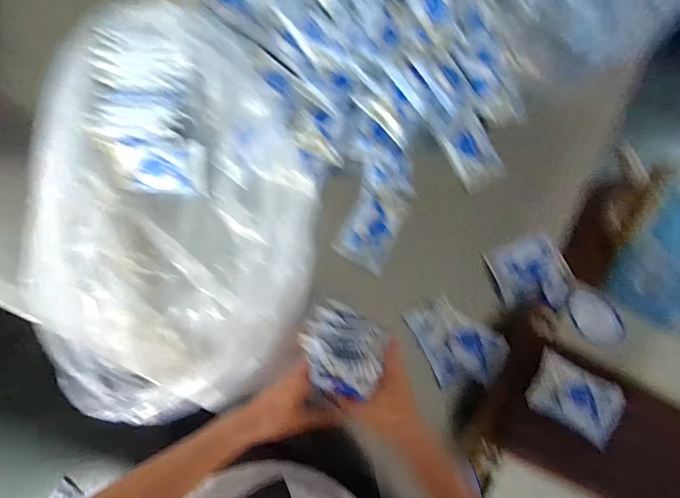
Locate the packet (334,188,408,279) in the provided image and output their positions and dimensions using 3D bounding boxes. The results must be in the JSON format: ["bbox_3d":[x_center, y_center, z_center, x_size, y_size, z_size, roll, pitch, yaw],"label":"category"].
[{"bbox_3d":[0.059,-0.036,0.683,0.094,0.018,0.135,29,85,-3],"label":"packet"}]

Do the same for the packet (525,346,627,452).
[{"bbox_3d":[0.377,0.238,0.620,0.141,0.023,0.097,28,85,-3],"label":"packet"}]

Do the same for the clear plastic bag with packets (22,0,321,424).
[{"bbox_3d":[-0.237,-0.056,0.620,0.389,0.099,0.609,4,86,-5],"label":"clear plastic bag with packets"}]

